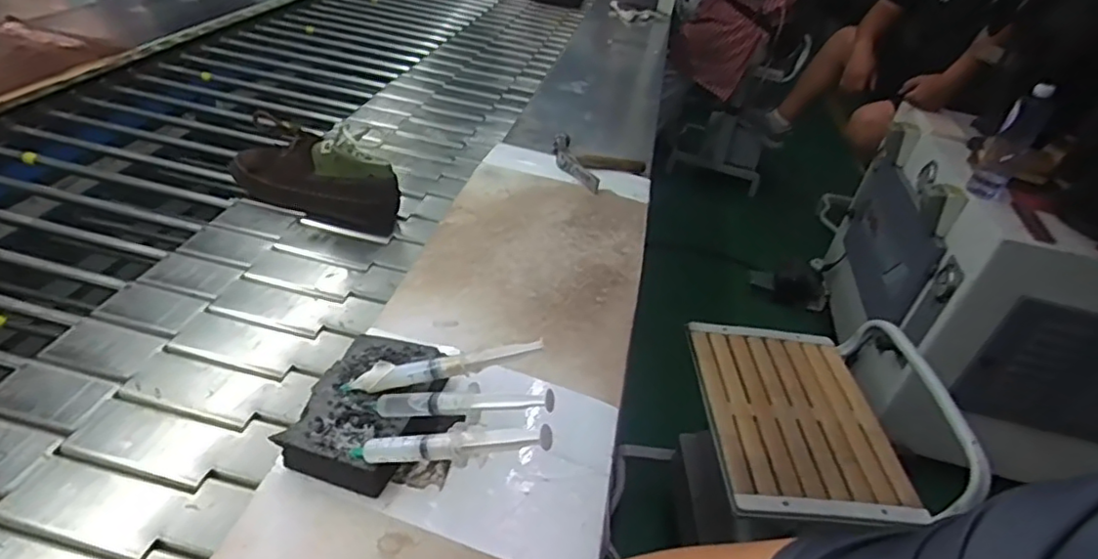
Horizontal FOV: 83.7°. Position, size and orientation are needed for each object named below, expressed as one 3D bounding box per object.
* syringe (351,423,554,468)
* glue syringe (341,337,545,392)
[{"bbox_3d":[-0.066,0.108,0.401,0.152,0.017,0.017,-11,29,24],"label":"syringe"},{"bbox_3d":[-0.083,0.067,0.486,0.156,0.016,0.017,-12,38,-1],"label":"glue syringe"}]

